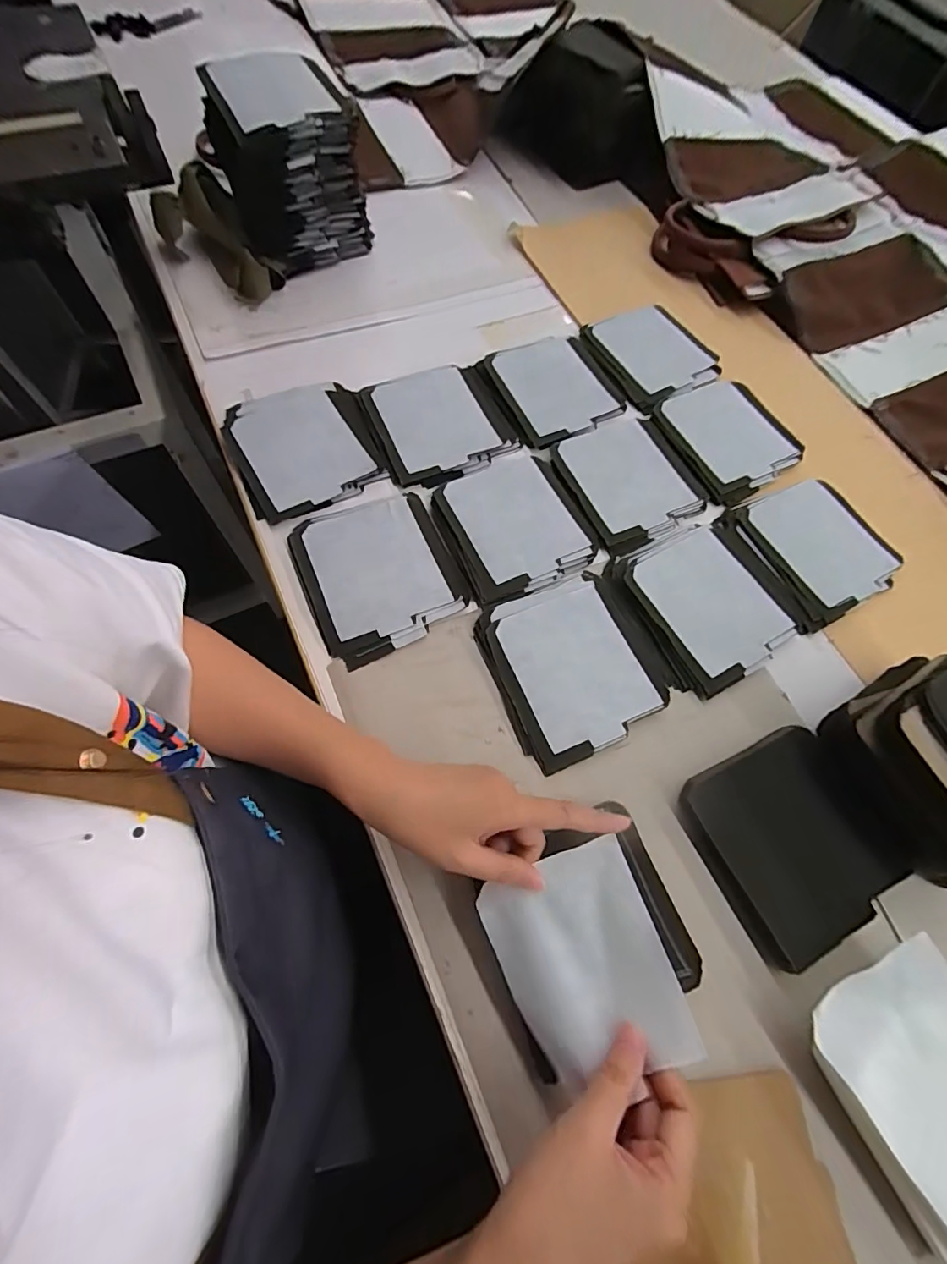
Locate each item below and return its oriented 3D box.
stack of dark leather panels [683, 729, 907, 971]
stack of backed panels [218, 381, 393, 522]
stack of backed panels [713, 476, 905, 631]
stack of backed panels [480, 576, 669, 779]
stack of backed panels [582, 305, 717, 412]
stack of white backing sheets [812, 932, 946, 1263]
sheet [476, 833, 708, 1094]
[{"bbox_3d":[0.248,0.161,0.395,0.129,0.020,0.138,-23,69,-12],"label":"stack of dark leather panels"},{"bbox_3d":[-0.173,-0.192,0.516,0.138,0.022,0.152,-24,70,-12],"label":"stack of backed panels"},{"bbox_3d":[0.347,-0.086,0.519,0.152,0.014,0.145,-23,69,-12],"label":"stack of backed panels"},{"bbox_3d":[0.086,0.028,0.447,0.136,0.010,0.152,-22,69,-12],"label":"stack of backed panels"},{"bbox_3d":[0.222,-0.345,0.618,0.131,0.014,0.143,-25,70,-13],"label":"stack of backed panels"},{"bbox_3d":[0.296,0.300,0.325,0.115,0.039,0.165,-30,71,-15],"label":"stack of white backing sheets"},{"bbox_3d":[0.069,0.206,0.318,0.100,0.037,0.118,-18,68,-10],"label":"sheet"}]

